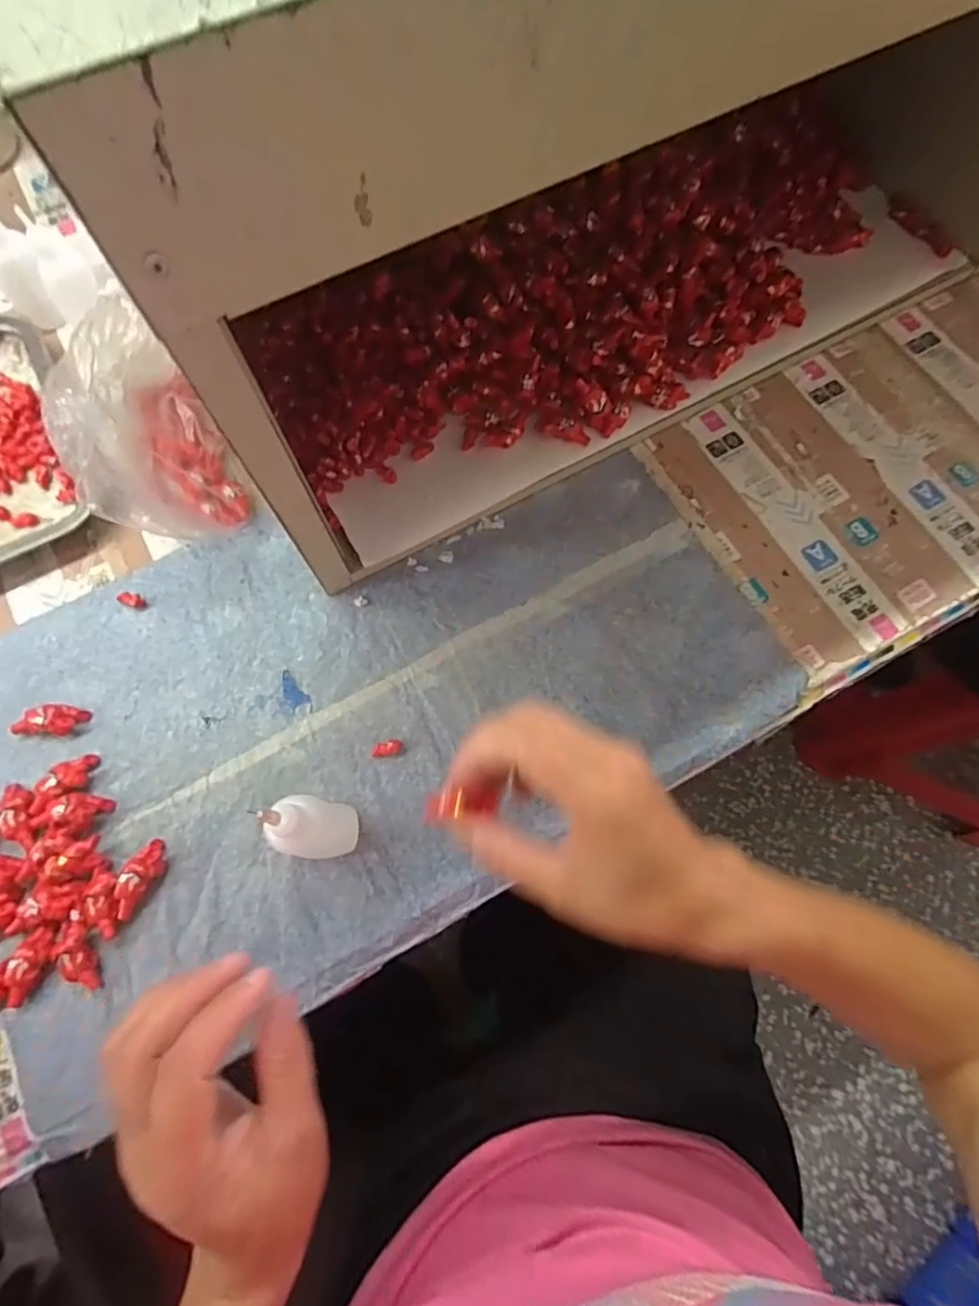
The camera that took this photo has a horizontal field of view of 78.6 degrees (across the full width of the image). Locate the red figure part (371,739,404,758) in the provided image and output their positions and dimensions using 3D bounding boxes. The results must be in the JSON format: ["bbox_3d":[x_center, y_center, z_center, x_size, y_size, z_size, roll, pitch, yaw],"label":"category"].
[{"bbox_3d":[-0.063,0.059,0.370,0.019,0.006,0.009,-15,75,-5],"label":"red figure part"}]

